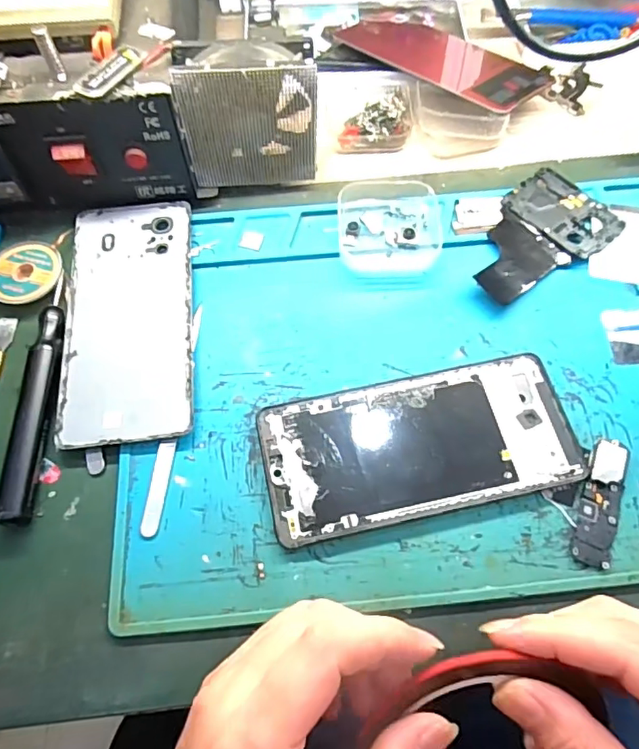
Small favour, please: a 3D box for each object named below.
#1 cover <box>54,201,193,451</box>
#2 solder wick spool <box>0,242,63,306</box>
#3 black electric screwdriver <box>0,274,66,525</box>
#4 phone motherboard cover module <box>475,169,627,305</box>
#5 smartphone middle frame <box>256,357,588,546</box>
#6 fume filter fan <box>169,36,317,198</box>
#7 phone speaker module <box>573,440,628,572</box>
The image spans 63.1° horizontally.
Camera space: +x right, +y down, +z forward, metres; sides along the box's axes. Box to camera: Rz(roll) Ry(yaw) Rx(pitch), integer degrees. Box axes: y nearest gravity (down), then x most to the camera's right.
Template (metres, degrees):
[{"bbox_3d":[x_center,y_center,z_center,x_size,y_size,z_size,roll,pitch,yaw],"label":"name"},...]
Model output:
[{"bbox_3d":[-0.113,-0.036,0.311,0.072,0.007,0.160,-6,67,-2],"label":"cover"},{"bbox_3d":[-0.181,-0.063,0.321,0.043,0.007,0.045,-18,68,-7],"label":"solder wick spool"},{"bbox_3d":[-0.155,0.009,0.287,0.018,0.012,0.140,-3,67,-1],"label":"black electric screwdriver"},{"bbox_3d":[0.135,-0.088,0.331,0.105,0.009,0.067,-36,71,-14],"label":"phone motherboard cover module"},{"bbox_3d":[0.052,0.037,0.277,0.160,0.007,0.075,-12,67,-4],"label":"smartphone middle frame"},{"bbox_3d":[-0.043,-0.158,0.321,0.081,0.083,0.033,-10,67,-3],"label":"fume filter fan"},{"bbox_3d":[0.144,0.065,0.265,0.019,0.004,0.065,20,68,9],"label":"phone speaker module"}]

